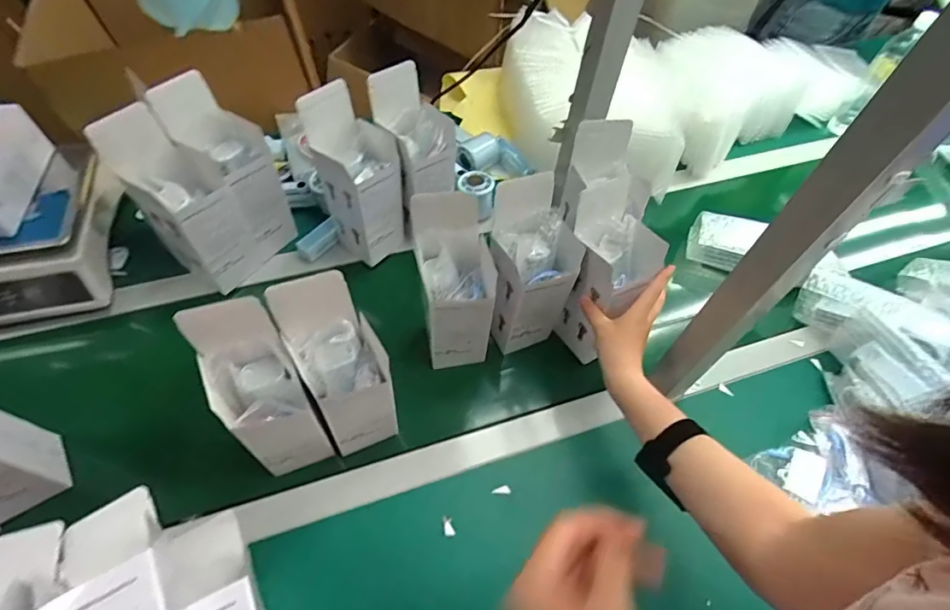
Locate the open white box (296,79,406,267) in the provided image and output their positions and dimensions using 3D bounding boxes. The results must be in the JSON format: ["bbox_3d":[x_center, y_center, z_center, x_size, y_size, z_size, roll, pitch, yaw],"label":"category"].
[{"bbox_3d":[-0.154,-0.169,0.652,0.089,0.228,0.083,38,62,19],"label":"open white box"}]

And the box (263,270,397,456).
[{"bbox_3d":[-0.137,0.071,0.512,0.079,0.230,0.090,-24,62,-19],"label":"box"}]

